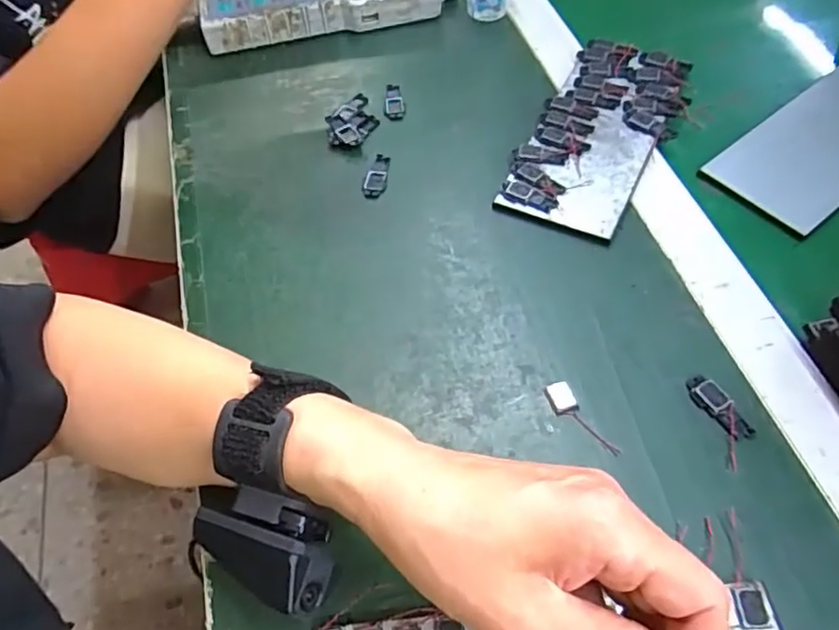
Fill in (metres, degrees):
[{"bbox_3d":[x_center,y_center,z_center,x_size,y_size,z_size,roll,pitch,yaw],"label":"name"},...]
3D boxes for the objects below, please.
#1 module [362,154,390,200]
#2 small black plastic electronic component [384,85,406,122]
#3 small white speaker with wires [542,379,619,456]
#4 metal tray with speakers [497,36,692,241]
[{"bbox_3d":[-0.031,-0.101,0.438,0.017,0.004,0.043,4,57,7],"label":"module"},{"bbox_3d":[-0.020,-0.168,0.481,0.017,0.004,0.039,-3,57,2],"label":"small black plastic electronic component"},{"bbox_3d":[0.086,0.057,0.327,0.015,0.005,0.049,-26,59,-13],"label":"small white speaker with wires"},{"bbox_3d":[0.133,-0.133,0.446,0.088,0.013,0.191,23,61,18],"label":"metal tray with speakers"}]

